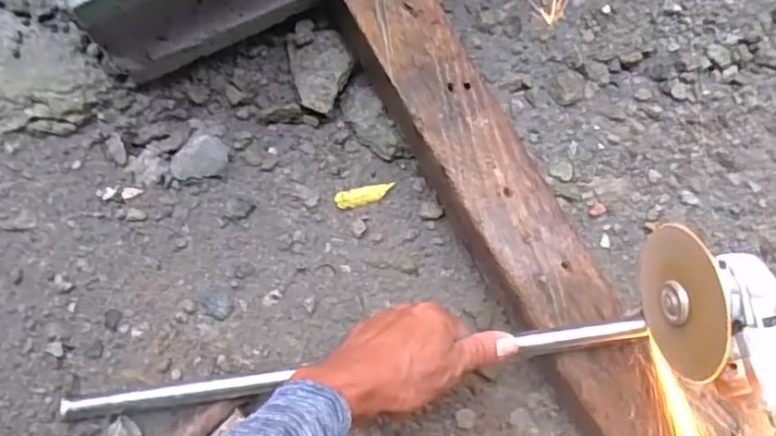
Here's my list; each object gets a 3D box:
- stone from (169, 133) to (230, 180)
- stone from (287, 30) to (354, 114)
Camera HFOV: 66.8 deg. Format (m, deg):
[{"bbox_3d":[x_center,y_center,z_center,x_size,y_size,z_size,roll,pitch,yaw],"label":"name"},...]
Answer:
[{"bbox_3d":[-0.174,-0.056,0.538,0.051,0.017,0.037,-5,83,-6],"label":"stone"},{"bbox_3d":[-0.062,-0.140,0.563,0.055,0.016,0.074,-12,84,-7],"label":"stone"}]

